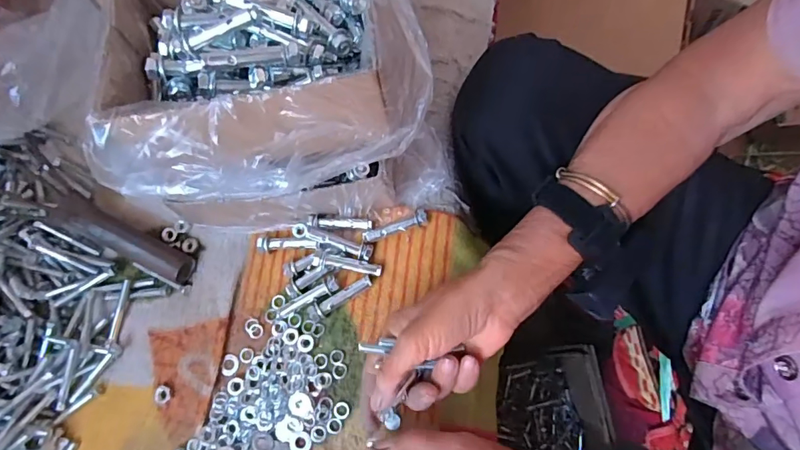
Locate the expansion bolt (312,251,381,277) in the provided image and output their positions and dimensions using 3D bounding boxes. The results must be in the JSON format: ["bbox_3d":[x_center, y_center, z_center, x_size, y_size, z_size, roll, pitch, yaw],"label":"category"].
[{"bbox_3d":[-0.043,0.033,0.393,0.055,0.015,0.013,10,74,3],"label":"expansion bolt"}]

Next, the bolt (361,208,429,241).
[{"bbox_3d":[-0.003,0.001,0.400,0.057,0.009,0.013,-20,72,0],"label":"bolt"}]

